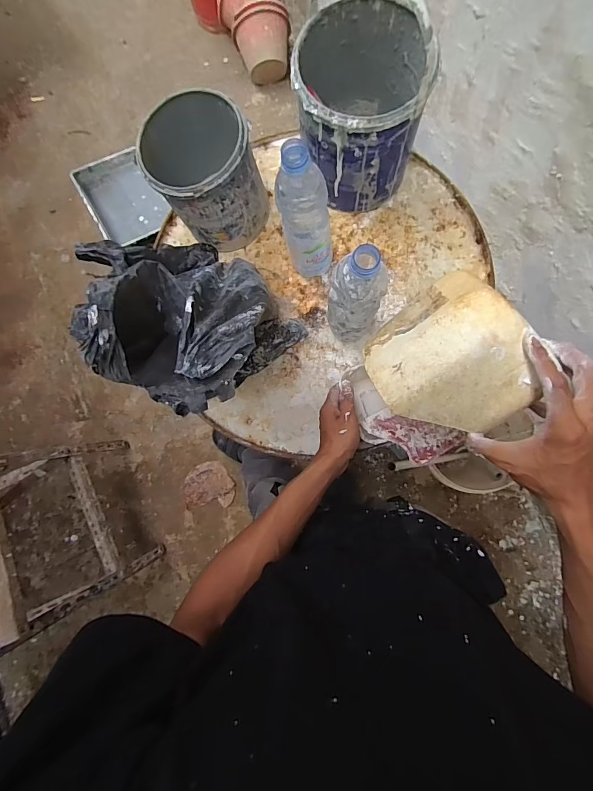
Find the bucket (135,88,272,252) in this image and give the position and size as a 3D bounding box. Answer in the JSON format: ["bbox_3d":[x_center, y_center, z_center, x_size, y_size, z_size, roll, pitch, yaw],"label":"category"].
[{"bbox_3d":[-0.136,-0.326,0.585,0.142,0.158,0.147,0,81,2],"label":"bucket"}]

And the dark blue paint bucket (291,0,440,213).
[{"bbox_3d":[0.088,-0.416,0.533,0.173,0.266,0.192,3,81,3],"label":"dark blue paint bucket"}]

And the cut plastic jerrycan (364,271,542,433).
[{"bbox_3d":[0.160,-0.035,0.401,0.135,0.116,0.129,-38,102,22],"label":"cut plastic jerrycan"}]

